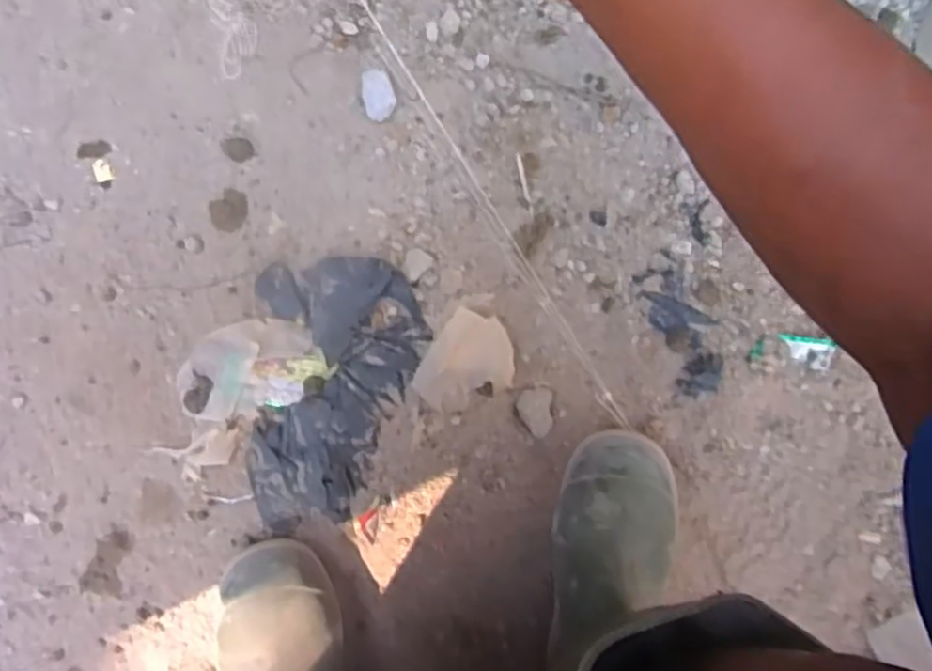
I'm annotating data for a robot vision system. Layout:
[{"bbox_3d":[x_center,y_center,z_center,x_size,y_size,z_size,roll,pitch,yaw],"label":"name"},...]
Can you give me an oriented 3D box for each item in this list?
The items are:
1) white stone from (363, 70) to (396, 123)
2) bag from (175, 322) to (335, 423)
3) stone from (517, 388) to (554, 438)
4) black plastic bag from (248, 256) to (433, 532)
[{"bbox_3d":[-0.075,-0.206,0.606,0.027,0.012,0.040,-23,94,-3],"label":"white stone"},{"bbox_3d":[-0.185,0.028,0.610,0.124,0.021,0.077,-15,94,-4],"label":"bag"},{"bbox_3d":[0.062,0.068,0.635,0.034,0.010,0.042,-1,93,-4],"label":"stone"},{"bbox_3d":[-0.112,0.049,0.618,0.143,0.023,0.229,3,92,-5],"label":"black plastic bag"}]

